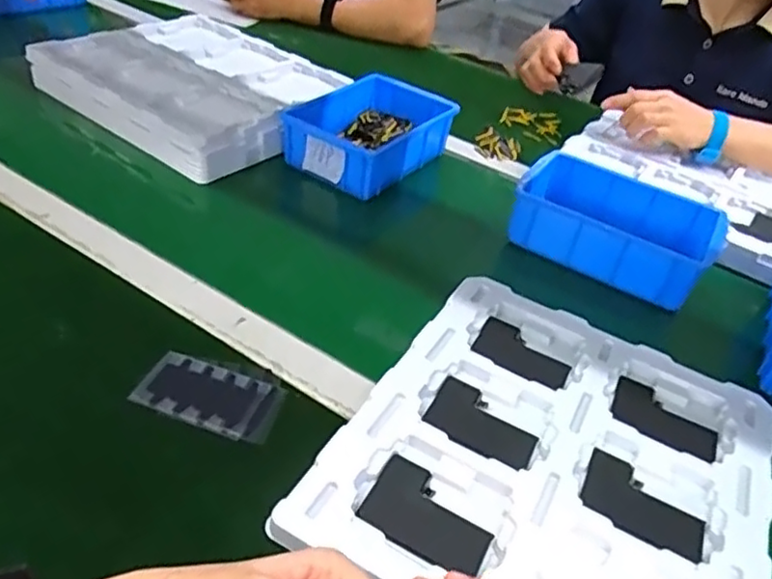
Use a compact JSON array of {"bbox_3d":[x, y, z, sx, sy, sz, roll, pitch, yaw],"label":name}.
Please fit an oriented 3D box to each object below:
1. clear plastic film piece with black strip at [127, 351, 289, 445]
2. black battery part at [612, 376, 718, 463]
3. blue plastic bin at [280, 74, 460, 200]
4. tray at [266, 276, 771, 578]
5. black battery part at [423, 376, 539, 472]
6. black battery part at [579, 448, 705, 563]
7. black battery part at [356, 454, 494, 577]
[{"bbox_3d":[-0.123,0.075,0.454,0.097,0.005,0.049,17,42,7],"label":"clear plastic film piece with black strip"},{"bbox_3d":[0.217,0.100,0.498,0.079,0.010,0.055,23,41,18],"label":"black battery part"},{"bbox_3d":[-0.017,-0.186,0.771,0.145,0.066,0.211,27,41,21],"label":"blue plastic bin"},{"bbox_3d":[0.121,0.116,0.443,0.270,0.021,0.304,22,41,18],"label":"tray"},{"bbox_3d":[0.070,0.097,0.462,0.079,0.010,0.056,24,41,19],"label":"black battery part"},{"bbox_3d":[0.172,0.143,0.427,0.078,0.006,0.057,23,41,19],"label":"black battery part"},{"bbox_3d":[0.027,0.141,0.396,0.078,0.009,0.054,24,41,19],"label":"black battery part"}]

